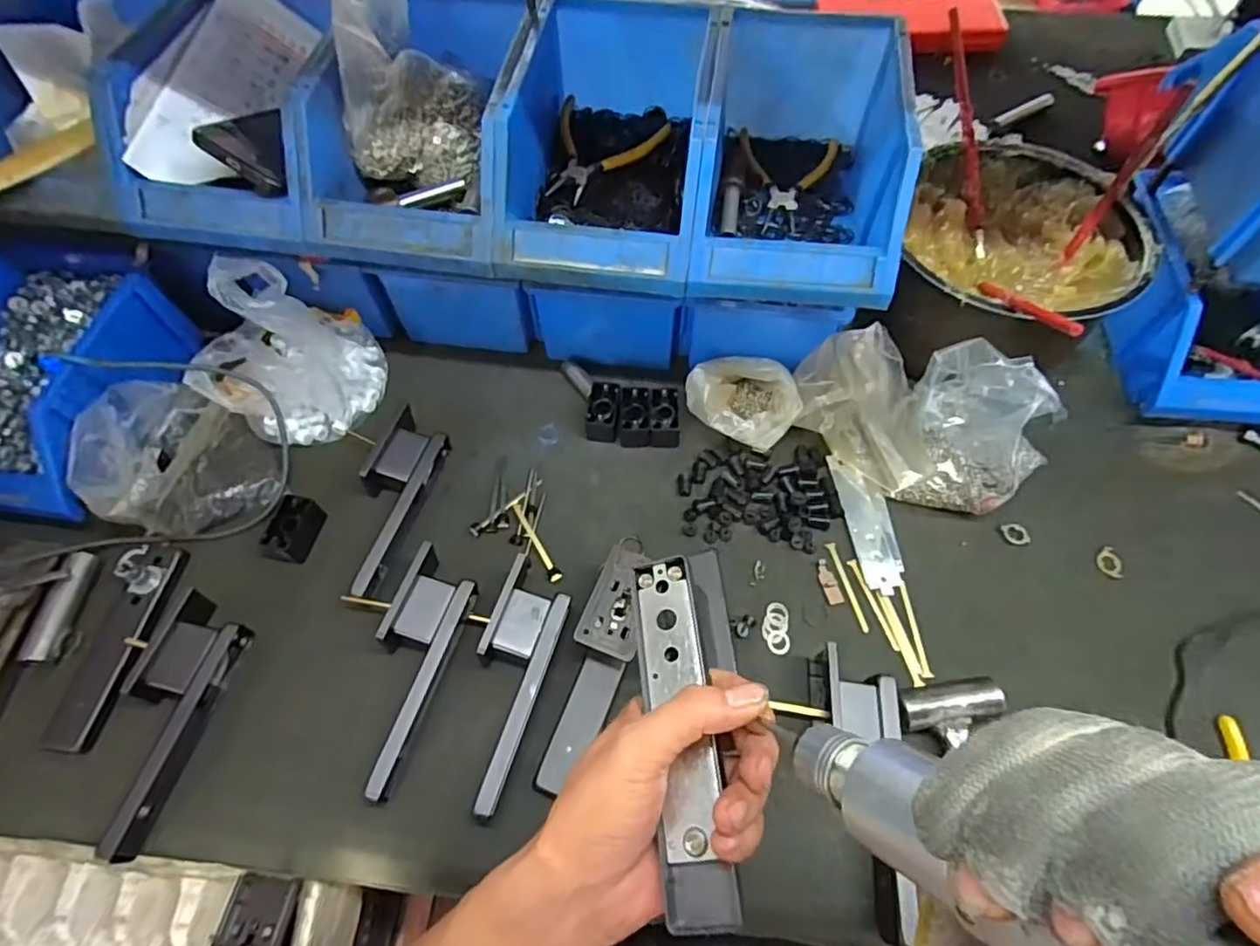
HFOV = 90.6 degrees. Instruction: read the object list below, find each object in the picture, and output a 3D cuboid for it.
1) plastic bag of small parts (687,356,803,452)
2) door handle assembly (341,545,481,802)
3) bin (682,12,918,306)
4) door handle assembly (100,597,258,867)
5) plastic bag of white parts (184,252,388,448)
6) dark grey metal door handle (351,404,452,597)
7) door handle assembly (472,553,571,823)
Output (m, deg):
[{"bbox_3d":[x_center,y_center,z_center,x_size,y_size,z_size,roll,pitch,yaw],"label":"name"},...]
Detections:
[{"bbox_3d":[0.110,-0.071,0.607,0.105,0.047,0.089,32,68,17],"label":"plastic bag of small parts"},{"bbox_3d":[-0.194,0.146,0.495,0.098,0.044,0.183,15,64,10],"label":"door handle assembly"},{"bbox_3d":[0.135,-0.254,0.510,0.147,0.113,0.246,6,63,5],"label":"bin"},{"bbox_3d":[-0.358,0.184,0.474,0.061,0.036,0.180,11,63,7],"label":"door handle assembly"},{"bbox_3d":[-0.328,-0.119,0.578,0.156,0.163,0.125,-31,66,-14],"label":"plastic bag of white parts"},{"bbox_3d":[-0.220,0.026,0.571,0.052,0.048,0.175,11,63,8],"label":"dark grey metal door handle"},{"bbox_3d":[-0.093,0.157,0.480,0.061,0.038,0.185,14,63,9],"label":"door handle assembly"}]

